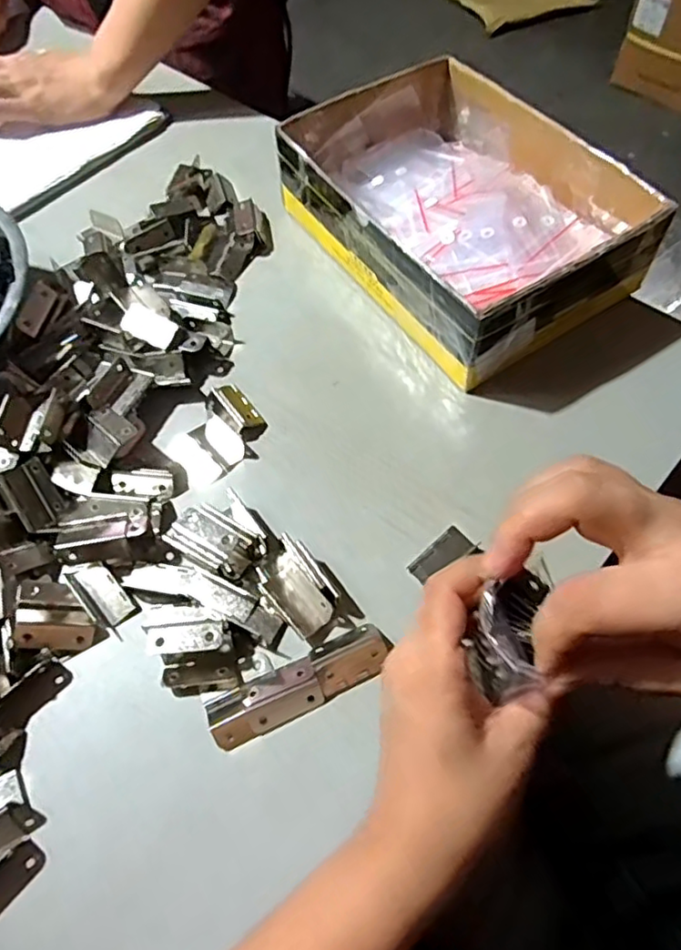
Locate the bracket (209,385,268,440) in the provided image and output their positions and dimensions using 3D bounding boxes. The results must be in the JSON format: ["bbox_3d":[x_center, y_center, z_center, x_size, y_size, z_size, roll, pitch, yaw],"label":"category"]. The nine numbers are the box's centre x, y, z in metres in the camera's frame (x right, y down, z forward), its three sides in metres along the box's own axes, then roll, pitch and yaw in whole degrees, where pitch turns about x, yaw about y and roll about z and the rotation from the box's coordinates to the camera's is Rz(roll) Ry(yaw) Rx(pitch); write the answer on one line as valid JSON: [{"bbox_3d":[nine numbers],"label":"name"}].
[{"bbox_3d":[-0.071,-0.045,0.434,0.025,0.012,0.048,-34,64,-17],"label":"bracket"}]

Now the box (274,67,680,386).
[{"bbox_3d":[0.088,-0.205,0.480,0.176,0.071,0.251,-30,63,-15],"label":"box"}]

